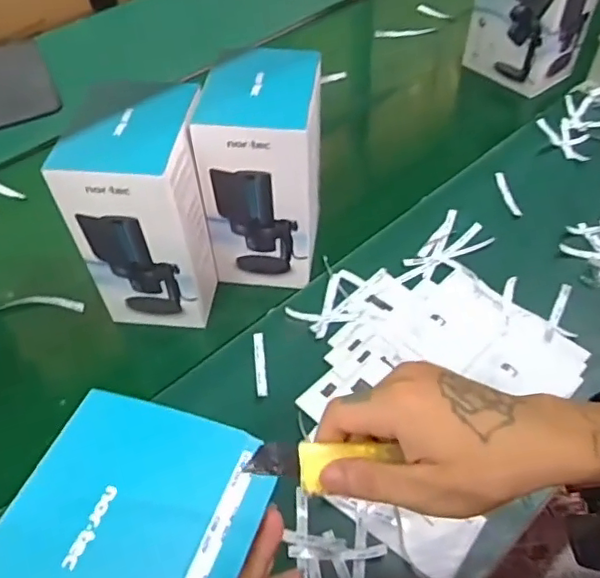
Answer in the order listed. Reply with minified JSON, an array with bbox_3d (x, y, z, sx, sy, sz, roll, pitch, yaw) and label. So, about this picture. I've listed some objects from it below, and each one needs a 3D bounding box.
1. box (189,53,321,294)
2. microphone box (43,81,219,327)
[{"bbox_3d":[-0.041,-0.137,0.676,0.116,0.221,0.147,4,50,4],"label":"box"},{"bbox_3d":[-0.164,-0.084,0.637,0.115,0.221,0.142,6,50,5],"label":"microphone box"}]

